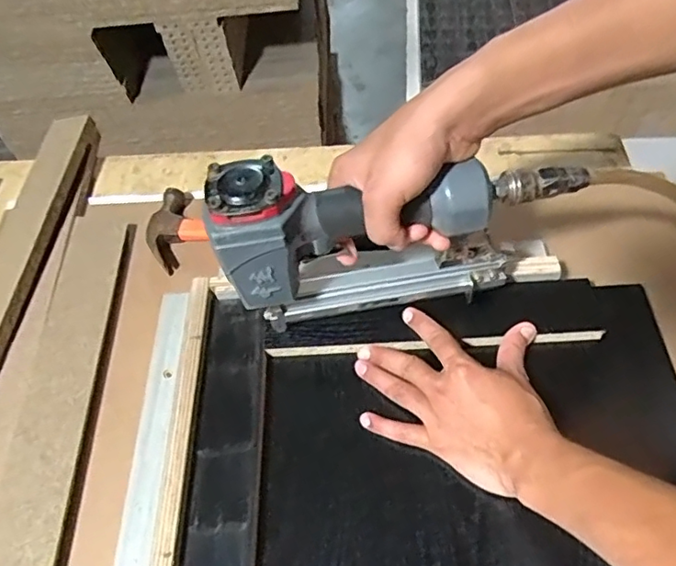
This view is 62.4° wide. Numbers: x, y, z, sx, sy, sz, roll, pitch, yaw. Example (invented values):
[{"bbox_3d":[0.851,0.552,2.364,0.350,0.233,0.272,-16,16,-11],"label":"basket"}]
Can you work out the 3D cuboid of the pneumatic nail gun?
[{"bbox_3d":[0.045,-0.035,0.424,0.255,0.148,0.053,-8,57,-1],"label":"pneumatic nail gun"}]

